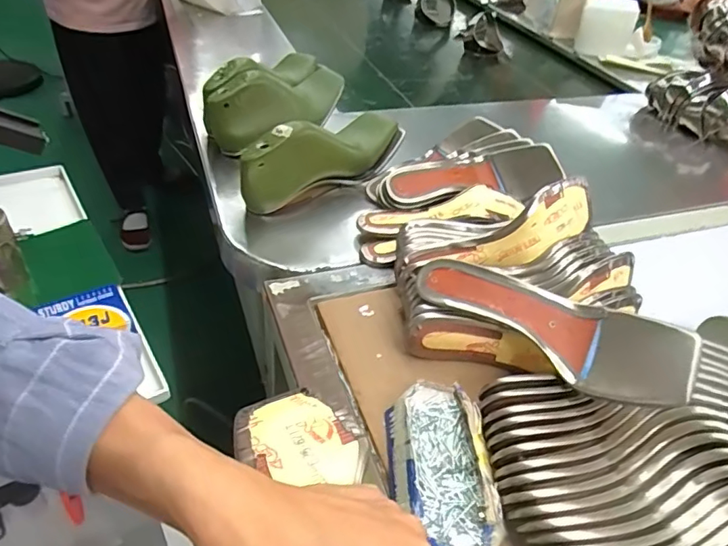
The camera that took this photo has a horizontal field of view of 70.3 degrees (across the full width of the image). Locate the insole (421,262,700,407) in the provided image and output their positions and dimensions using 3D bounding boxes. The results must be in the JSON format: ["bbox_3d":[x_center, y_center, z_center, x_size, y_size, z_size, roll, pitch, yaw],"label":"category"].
[{"bbox_3d":[0.155,0.030,0.436,0.227,0.063,0.077,35,48,28],"label":"insole"}]

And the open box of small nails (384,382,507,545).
[{"bbox_3d":[0.057,0.147,0.399,0.075,0.030,0.138,3,41,-5],"label":"open box of small nails"}]

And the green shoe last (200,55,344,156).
[{"bbox_3d":[-0.125,-0.281,0.804,0.143,0.088,0.257,19,42,13],"label":"green shoe last"}]

